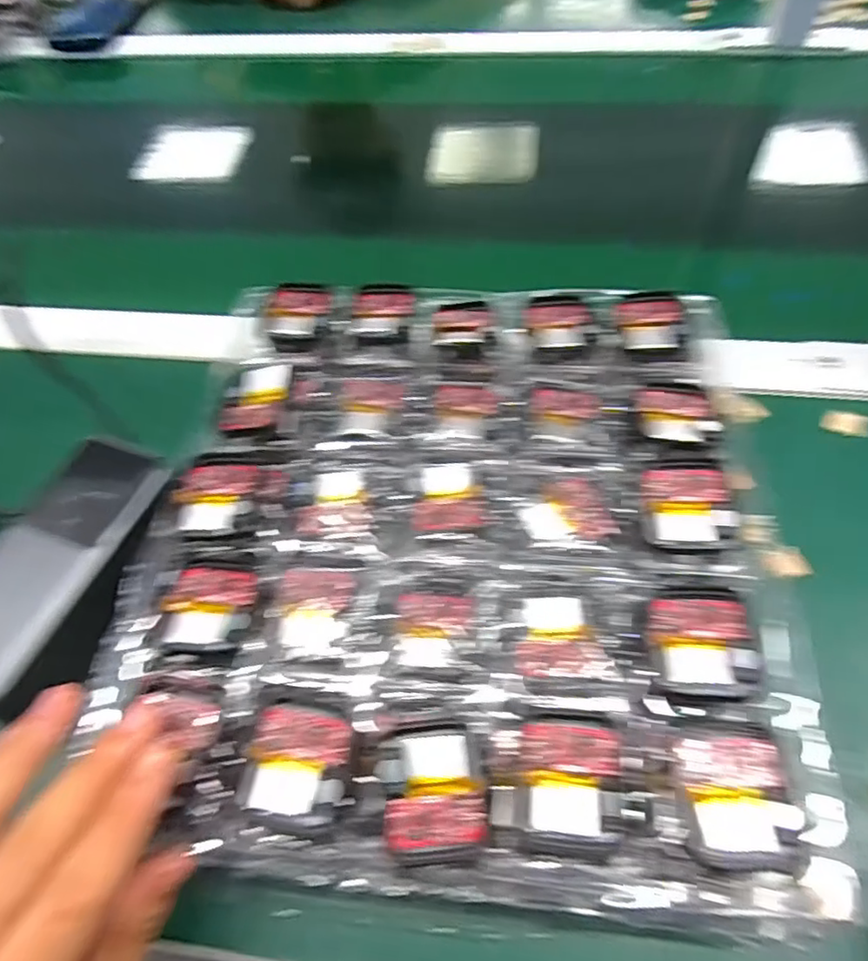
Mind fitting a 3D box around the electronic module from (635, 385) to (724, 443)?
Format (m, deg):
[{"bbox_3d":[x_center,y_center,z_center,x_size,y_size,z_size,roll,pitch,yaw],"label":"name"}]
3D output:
[{"bbox_3d":[0.113,-0.031,0.288,0.034,0.007,0.033,0,57,2],"label":"electronic module"}]

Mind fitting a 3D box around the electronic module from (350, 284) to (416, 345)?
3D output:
[{"bbox_3d":[-0.029,-0.088,0.338,0.032,0.014,0.045,5,57,6],"label":"electronic module"}]

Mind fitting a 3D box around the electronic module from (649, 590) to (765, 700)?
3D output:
[{"bbox_3d":[0.099,0.059,0.227,0.035,0.008,0.040,4,57,5],"label":"electronic module"}]

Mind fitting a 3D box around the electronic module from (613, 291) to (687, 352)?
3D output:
[{"bbox_3d":[0.113,-0.083,0.322,0.034,0.010,0.037,4,57,5],"label":"electronic module"}]

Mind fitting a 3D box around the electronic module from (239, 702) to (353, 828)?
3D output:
[{"bbox_3d":[-0.048,0.100,0.218,0.034,0.010,0.038,5,57,6],"label":"electronic module"}]

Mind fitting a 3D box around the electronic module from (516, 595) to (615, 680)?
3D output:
[{"bbox_3d":[0.050,0.061,0.243,0.035,0.011,0.035,0,57,3],"label":"electronic module"}]

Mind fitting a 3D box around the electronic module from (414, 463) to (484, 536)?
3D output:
[{"bbox_3d":[0.007,0.008,0.283,0.032,0.006,0.036,-4,57,0],"label":"electronic module"}]

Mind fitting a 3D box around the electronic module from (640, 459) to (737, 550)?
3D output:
[{"bbox_3d":[0.106,0.009,0.259,0.037,0.009,0.042,2,57,4],"label":"electronic module"}]

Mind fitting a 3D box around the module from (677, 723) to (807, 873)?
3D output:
[{"bbox_3d":[0.099,0.102,0.199,0.034,0.004,0.041,-2,57,1],"label":"module"}]

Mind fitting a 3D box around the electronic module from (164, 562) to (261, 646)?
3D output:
[{"bbox_3d":[-0.091,0.051,0.251,0.033,0.005,0.036,11,53,-7],"label":"electronic module"}]

